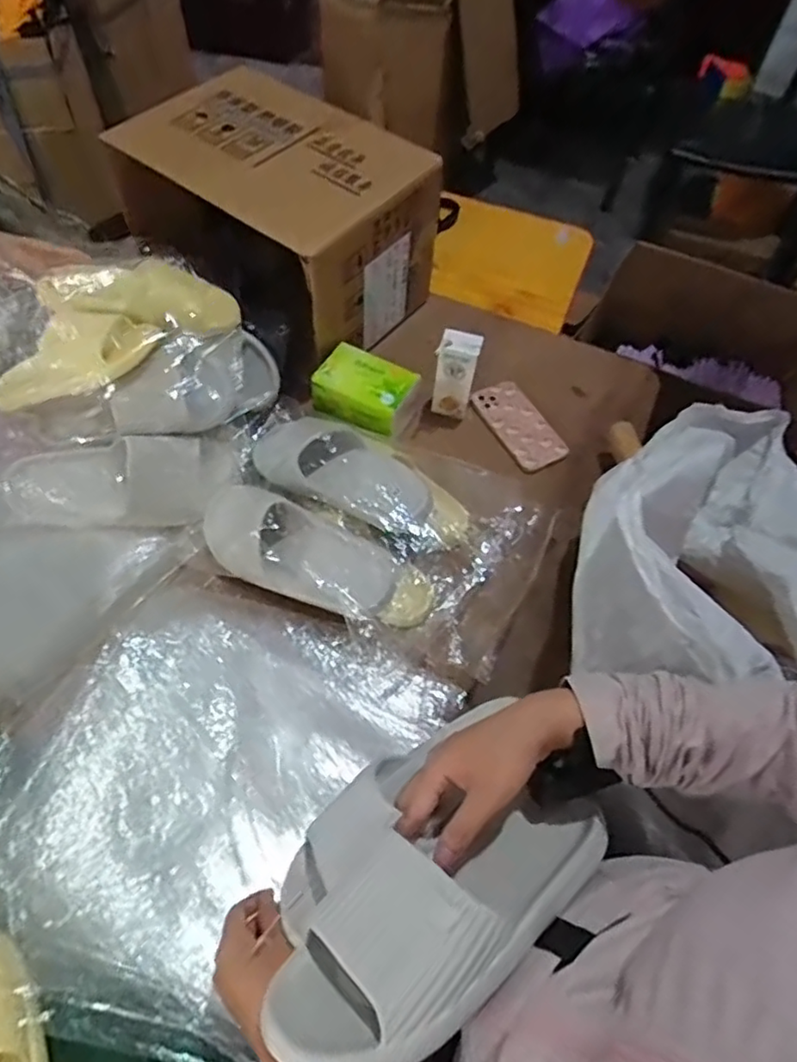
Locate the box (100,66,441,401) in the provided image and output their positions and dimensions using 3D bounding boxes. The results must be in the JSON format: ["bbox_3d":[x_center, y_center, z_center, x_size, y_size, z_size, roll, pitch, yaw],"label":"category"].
[{"bbox_3d":[-0.183,-0.459,0.943,0.390,0.249,0.281,34,63,17],"label":"box"}]

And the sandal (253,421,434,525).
[{"bbox_3d":[-0.072,-0.081,0.793,0.251,0.071,0.094,31,62,16],"label":"sandal"}]

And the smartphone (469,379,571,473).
[{"bbox_3d":[0.187,-0.162,0.945,0.086,0.018,0.163,-28,67,-13],"label":"smartphone"}]

